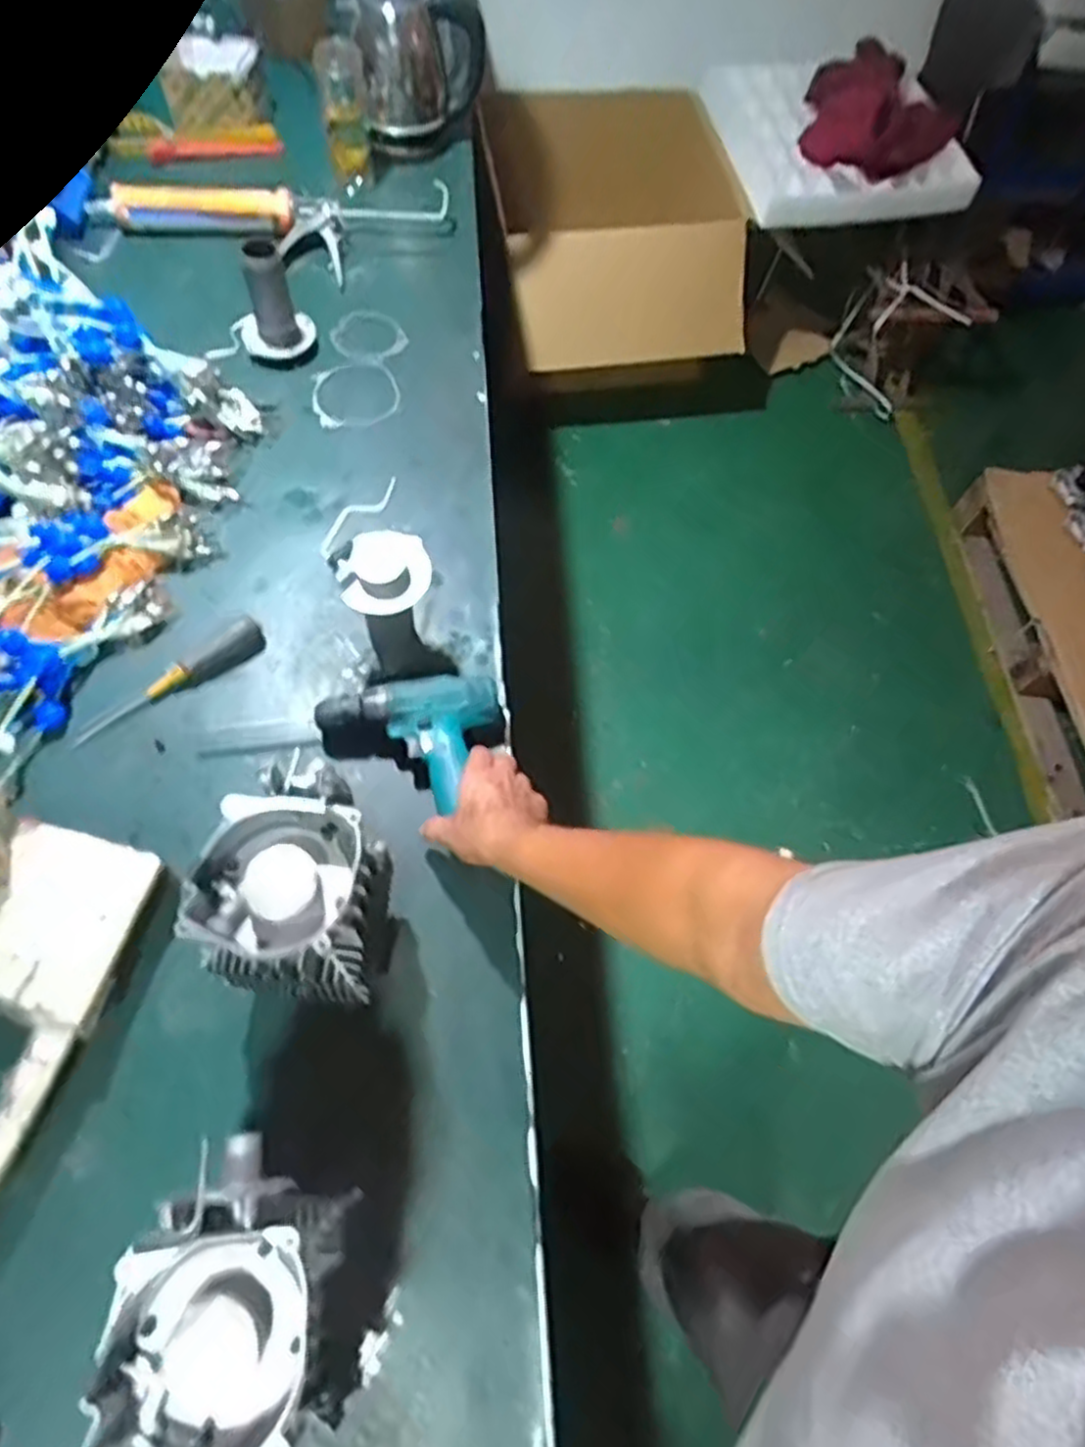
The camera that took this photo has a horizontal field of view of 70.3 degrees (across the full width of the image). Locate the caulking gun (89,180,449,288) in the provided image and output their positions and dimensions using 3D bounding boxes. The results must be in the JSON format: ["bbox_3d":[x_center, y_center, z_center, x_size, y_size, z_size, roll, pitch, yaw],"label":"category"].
[{"bbox_3d":[-0.414,-0.760,1.172,0.528,0.062,0.161,0,62,-4],"label":"caulking gun"}]

